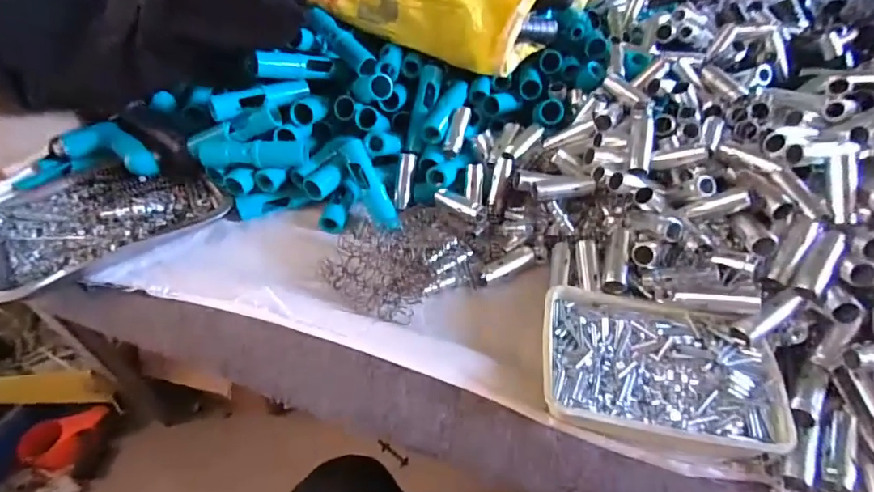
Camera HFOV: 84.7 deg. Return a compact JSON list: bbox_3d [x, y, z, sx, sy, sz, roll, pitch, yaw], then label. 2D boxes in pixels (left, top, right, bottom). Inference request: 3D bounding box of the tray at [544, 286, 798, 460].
[{"bbox_3d":[0.201,0.112,0.440,0.205,0.033,0.145,7,47,5],"label":"tray"}]

